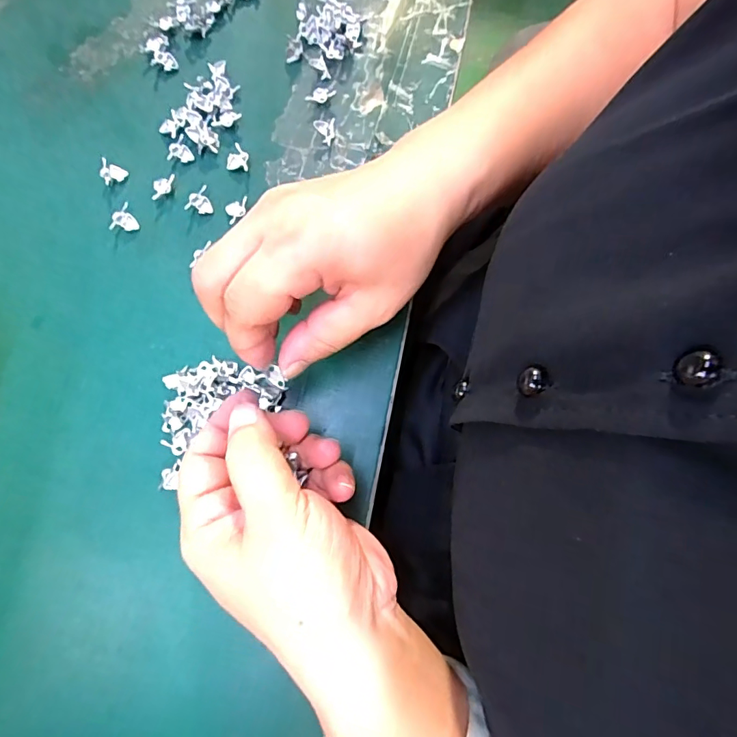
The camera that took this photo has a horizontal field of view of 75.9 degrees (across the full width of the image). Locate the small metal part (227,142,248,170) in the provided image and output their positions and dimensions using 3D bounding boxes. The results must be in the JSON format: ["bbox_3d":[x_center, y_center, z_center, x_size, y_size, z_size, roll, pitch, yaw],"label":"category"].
[{"bbox_3d":[-0.077,-0.125,0.280,0.015,0.005,0.015,12,80,3],"label":"small metal part"}]

